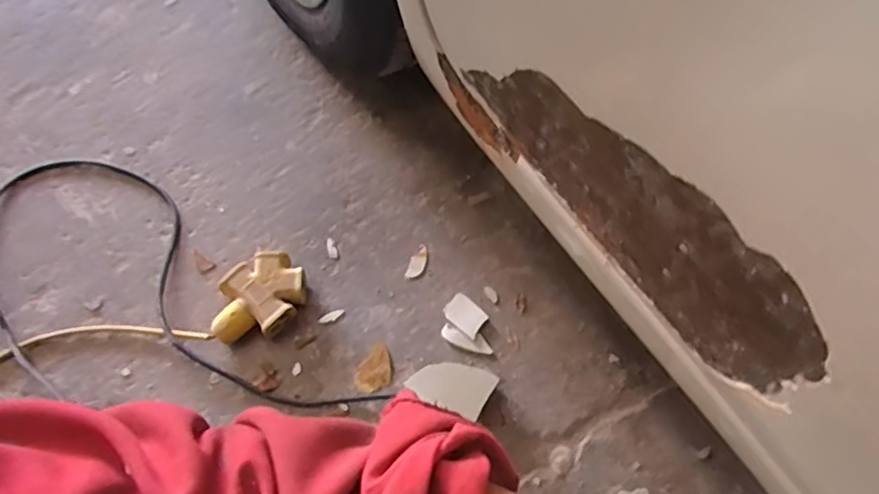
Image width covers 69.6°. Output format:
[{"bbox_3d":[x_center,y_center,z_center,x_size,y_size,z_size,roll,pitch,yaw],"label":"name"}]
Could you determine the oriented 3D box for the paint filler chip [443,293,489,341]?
[{"bbox_3d":[0.030,0.079,0.729,0.049,0.005,0.036,42,71,16],"label":"paint filler chip"}]

